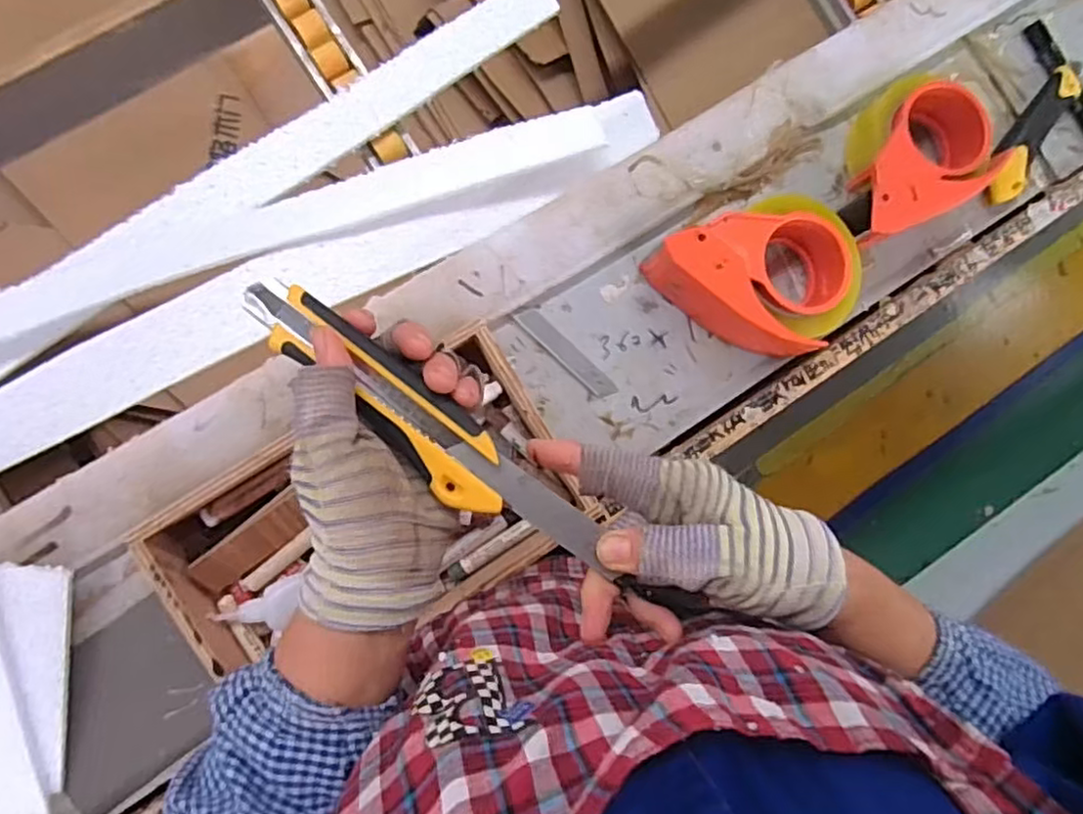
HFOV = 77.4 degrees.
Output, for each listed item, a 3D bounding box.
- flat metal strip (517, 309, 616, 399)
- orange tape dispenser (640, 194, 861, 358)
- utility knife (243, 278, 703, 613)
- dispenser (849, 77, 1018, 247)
[{"bbox_3d":[0.021,-0.043,0.545,0.096,0.004,0.019,44,76,-3],"label":"flat metal strip"},{"bbox_3d":[0.174,-0.097,0.540,0.159,0.062,0.117,-16,86,-8],"label":"orange tape dispenser"},{"bbox_3d":[-0.055,0.009,0.307,0.191,0.013,0.034,38,82,0],"label":"utility knife"},{"bbox_3d":[0.299,-0.207,0.564,0.160,0.060,0.115,-32,89,-8],"label":"dispenser"}]

